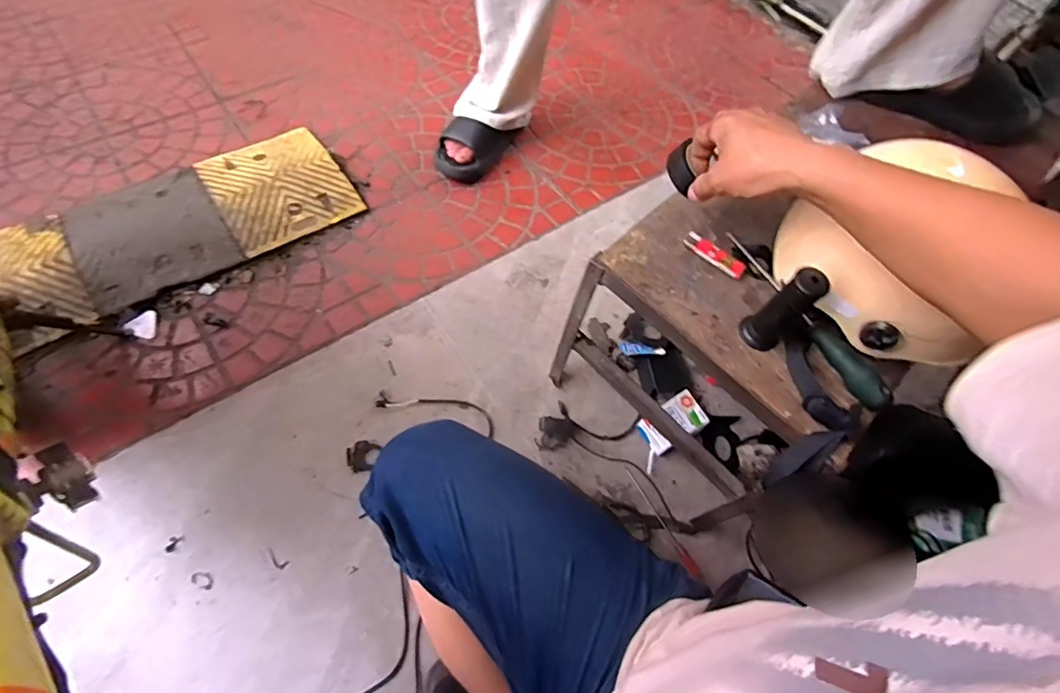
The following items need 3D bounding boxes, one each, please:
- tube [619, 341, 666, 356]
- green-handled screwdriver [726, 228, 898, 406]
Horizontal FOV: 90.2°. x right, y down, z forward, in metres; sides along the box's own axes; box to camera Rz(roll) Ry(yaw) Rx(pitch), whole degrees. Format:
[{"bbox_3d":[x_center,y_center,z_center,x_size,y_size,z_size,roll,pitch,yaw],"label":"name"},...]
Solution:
[{"bbox_3d":[0.207,0.007,0.974,0.083,0.021,0.027,7,61,16],"label":"tube"},{"bbox_3d":[0.325,-0.040,0.616,0.032,0.025,0.255,-23,71,-18],"label":"green-handled screwdriver"}]

